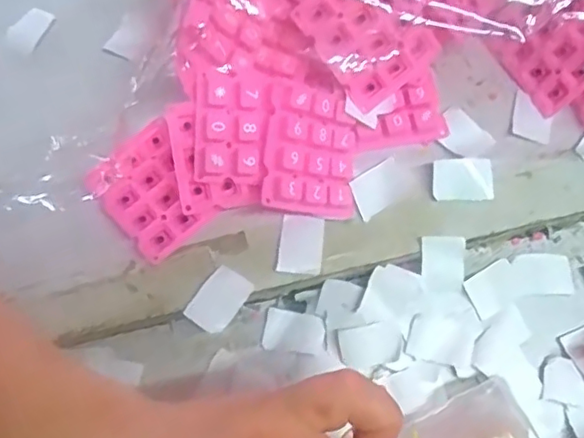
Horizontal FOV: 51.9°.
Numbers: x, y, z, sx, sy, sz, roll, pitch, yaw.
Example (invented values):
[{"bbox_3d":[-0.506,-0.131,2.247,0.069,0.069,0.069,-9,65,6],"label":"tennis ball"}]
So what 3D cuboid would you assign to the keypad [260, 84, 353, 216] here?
[{"bbox_3d":[0.010,-0.031,0.281,0.045,0.008,0.057,5,87,-29],"label":"keypad"}]

